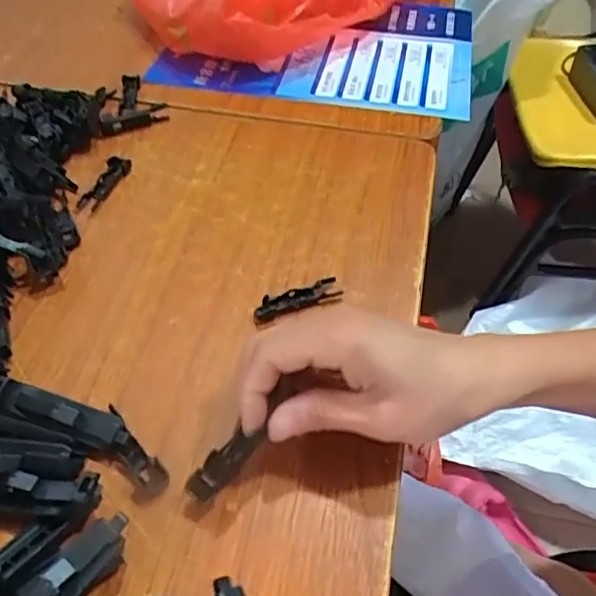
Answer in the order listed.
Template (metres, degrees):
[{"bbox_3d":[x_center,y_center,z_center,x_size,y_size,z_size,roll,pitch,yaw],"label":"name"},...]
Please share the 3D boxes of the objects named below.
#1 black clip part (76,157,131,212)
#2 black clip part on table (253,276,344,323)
[{"bbox_3d":[-0.140,-0.083,0.424,0.019,0.006,0.054,12,52,9],"label":"black clip part"},{"bbox_3d":[0.000,0.001,0.354,0.055,0.007,0.016,-16,53,-13],"label":"black clip part on table"}]

